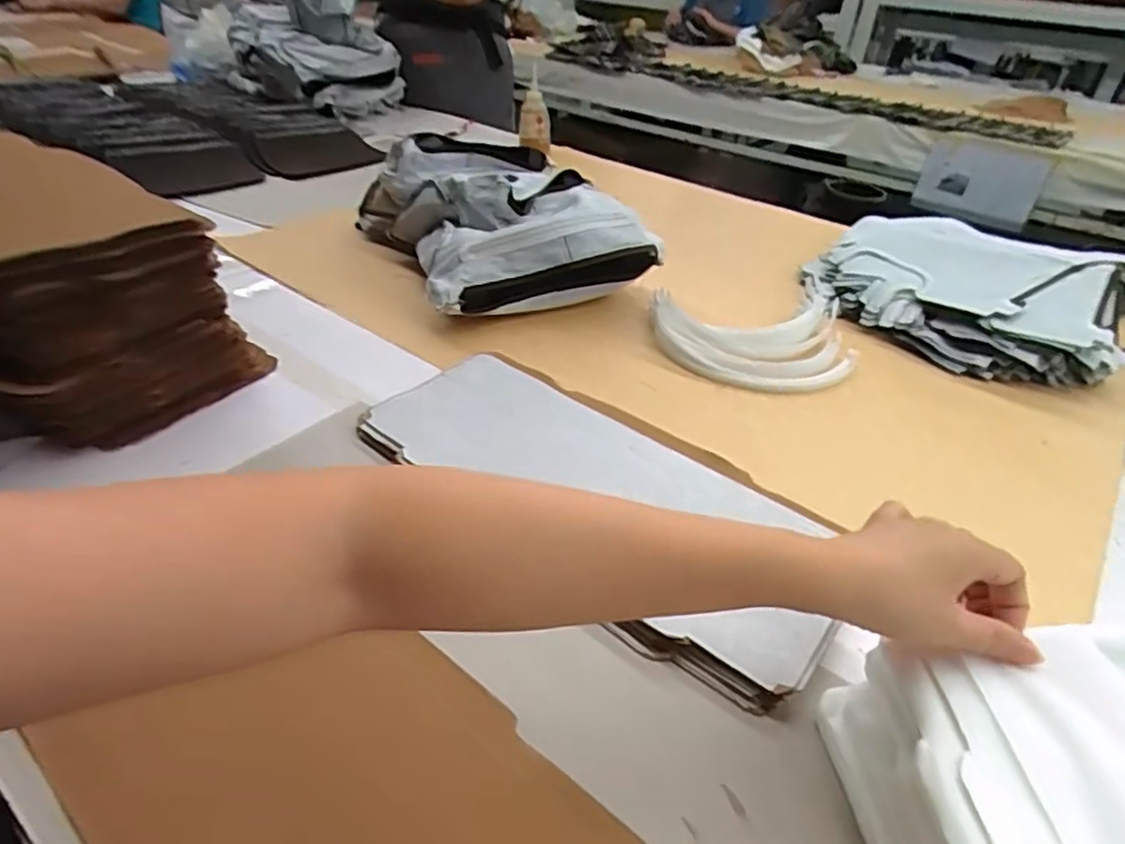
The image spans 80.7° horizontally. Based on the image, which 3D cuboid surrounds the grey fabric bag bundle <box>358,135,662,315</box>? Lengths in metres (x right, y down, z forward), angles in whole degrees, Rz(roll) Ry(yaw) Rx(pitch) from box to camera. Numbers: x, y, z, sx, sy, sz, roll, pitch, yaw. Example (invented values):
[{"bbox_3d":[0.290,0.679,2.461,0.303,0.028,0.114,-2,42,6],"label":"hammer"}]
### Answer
[{"bbox_3d":[-0.087,-0.279,0.911,0.294,0.142,0.345,-15,41,-24],"label":"grey fabric bag bundle"}]

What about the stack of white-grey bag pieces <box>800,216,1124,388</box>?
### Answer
[{"bbox_3d":[0.542,-0.180,0.882,0.368,0.090,0.352,27,42,28],"label":"stack of white-grey bag pieces"}]

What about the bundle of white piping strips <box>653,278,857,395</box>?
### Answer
[{"bbox_3d":[0.249,-0.105,0.789,0.265,0.028,0.187,-15,53,-17],"label":"bundle of white piping strips"}]

